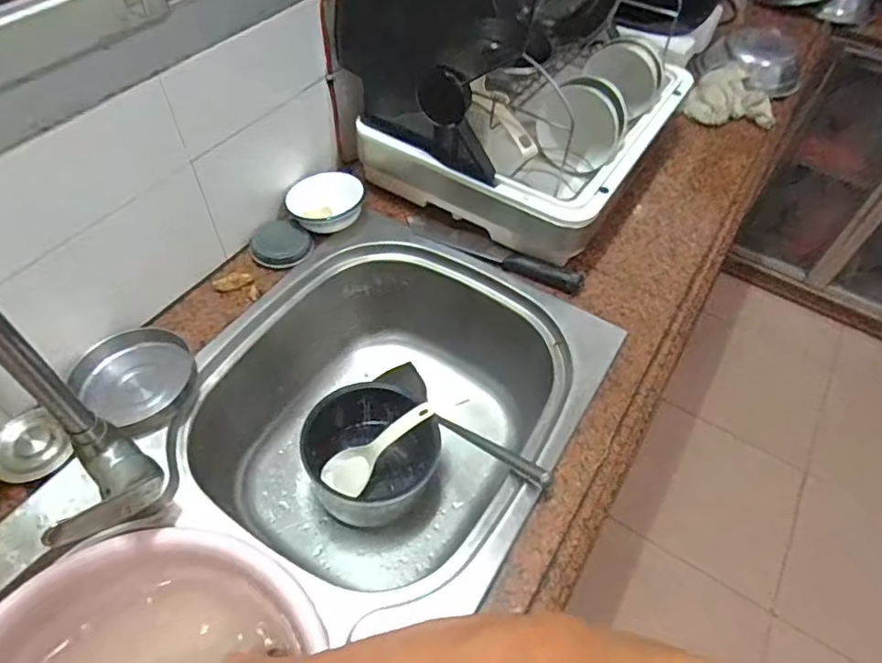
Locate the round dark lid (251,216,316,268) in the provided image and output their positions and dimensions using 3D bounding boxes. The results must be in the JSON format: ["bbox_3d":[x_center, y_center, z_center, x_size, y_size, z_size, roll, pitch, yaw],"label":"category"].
[{"bbox_3d":[-0.222,-0.124,0.783,0.083,0.021,0.074,-13,54,-12],"label":"round dark lid"}]

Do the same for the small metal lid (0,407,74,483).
[{"bbox_3d":[-0.430,0.121,0.588,0.066,0.066,0.013,-29,14,-30],"label":"small metal lid"}]

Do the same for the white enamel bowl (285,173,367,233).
[{"bbox_3d":[-0.168,-0.190,0.816,0.095,0.040,0.090,1,52,-2],"label":"white enamel bowl"}]

